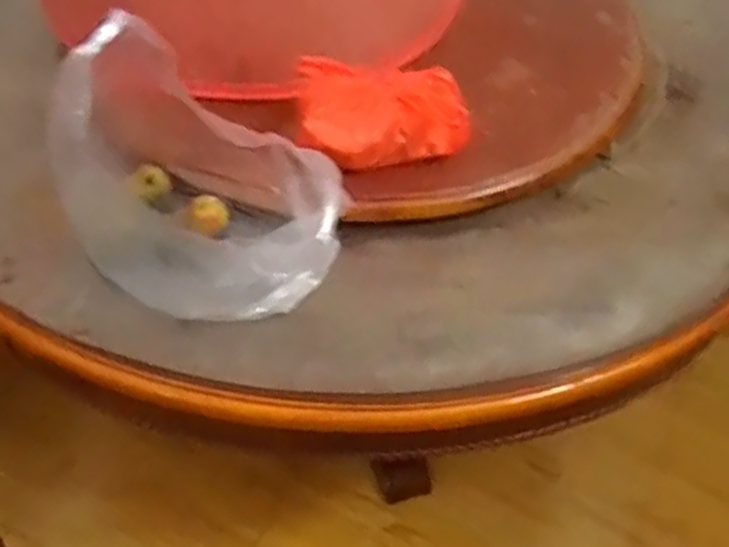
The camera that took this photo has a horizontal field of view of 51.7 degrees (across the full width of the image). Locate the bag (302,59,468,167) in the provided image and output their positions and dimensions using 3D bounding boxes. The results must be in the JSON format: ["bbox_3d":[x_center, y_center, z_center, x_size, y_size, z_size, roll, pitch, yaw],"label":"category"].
[{"bbox_3d":[0.025,-0.174,0.805,0.185,0.076,0.098,-4,51,-9],"label":"bag"}]

